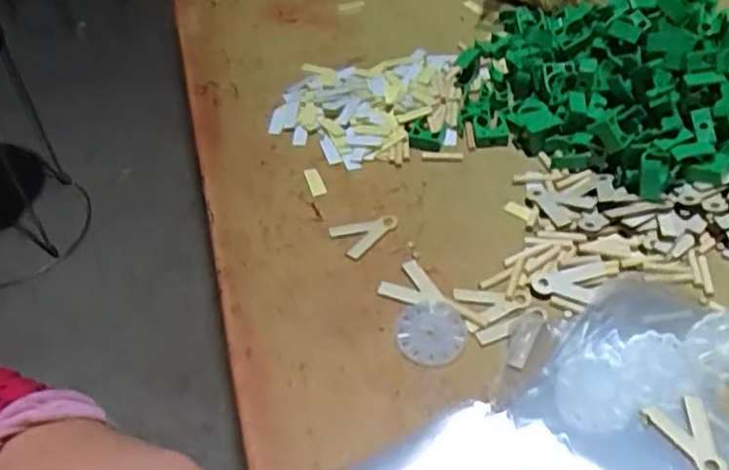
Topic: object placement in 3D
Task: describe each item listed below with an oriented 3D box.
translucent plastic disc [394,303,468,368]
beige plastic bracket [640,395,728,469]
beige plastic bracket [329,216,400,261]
[{"bbox_3d":[0.037,0.054,0.388,0.038,0.007,0.036,-1,46,1],"label":"translucent plastic disc"},{"bbox_3d":[0.161,0.099,0.337,0.031,0.004,0.043,-14,47,-10],"label":"beige plastic bracket"},{"bbox_3d":[0.000,-0.004,0.453,0.044,0.004,0.031,-32,53,-26],"label":"beige plastic bracket"}]

